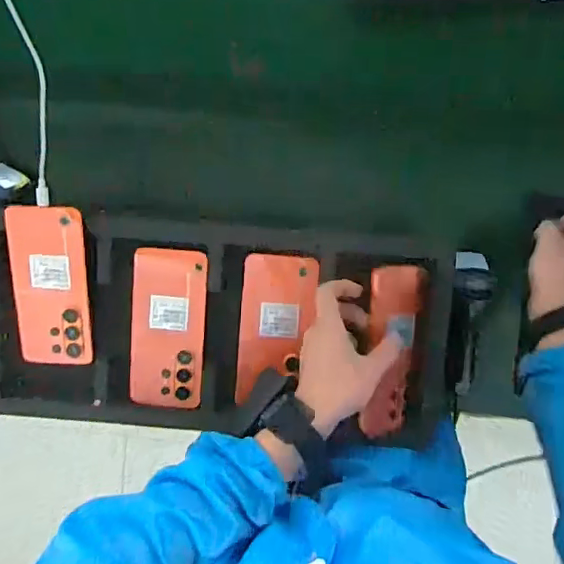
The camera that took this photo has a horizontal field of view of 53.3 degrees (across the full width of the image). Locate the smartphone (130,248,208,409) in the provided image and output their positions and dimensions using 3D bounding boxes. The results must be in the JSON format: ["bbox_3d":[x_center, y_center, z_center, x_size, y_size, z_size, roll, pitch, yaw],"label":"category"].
[{"bbox_3d":[-0.120,0.050,0.595,0.077,0.008,0.167,5,97,2],"label":"smartphone"}]

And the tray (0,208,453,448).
[{"bbox_3d":[-0.067,0.053,0.577,0.484,0.059,0.217,5,97,2],"label":"tray"}]

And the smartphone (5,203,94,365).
[{"bbox_3d":[-0.241,0.006,0.584,0.077,0.010,0.167,0,107,-3],"label":"smartphone"}]

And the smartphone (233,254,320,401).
[{"bbox_3d":[-0.006,0.049,0.587,0.076,0.007,0.152,4,97,2],"label":"smartphone"}]

